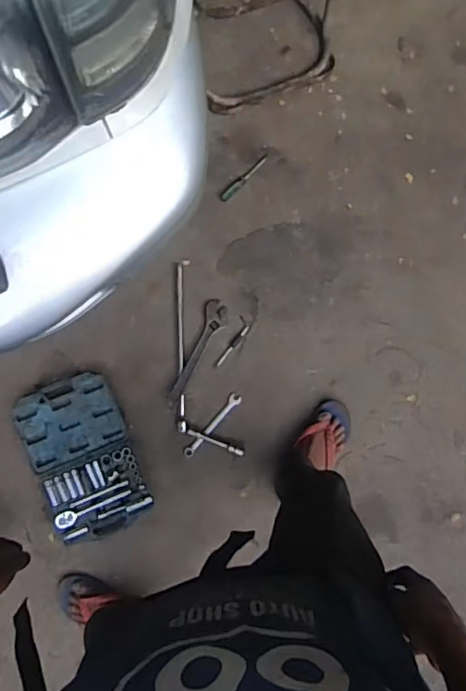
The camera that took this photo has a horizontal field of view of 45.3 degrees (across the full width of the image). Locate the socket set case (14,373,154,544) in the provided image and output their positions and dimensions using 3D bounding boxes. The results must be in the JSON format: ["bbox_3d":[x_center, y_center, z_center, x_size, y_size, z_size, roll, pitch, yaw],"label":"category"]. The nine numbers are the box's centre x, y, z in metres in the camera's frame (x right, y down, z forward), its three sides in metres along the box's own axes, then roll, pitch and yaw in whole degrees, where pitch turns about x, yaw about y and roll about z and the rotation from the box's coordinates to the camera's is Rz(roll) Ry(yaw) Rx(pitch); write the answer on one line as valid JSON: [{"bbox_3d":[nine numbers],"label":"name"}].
[{"bbox_3d":[-0.360,0.265,1.331,0.228,0.049,0.357,-23,82,2],"label":"socket set case"}]

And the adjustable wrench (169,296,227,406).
[{"bbox_3d":[-0.083,0.020,1.388,0.059,0.029,0.283,20,85,7],"label":"adjustable wrench"}]

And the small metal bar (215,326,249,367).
[{"bbox_3d":[-0.003,0.001,1.403,0.020,0.006,0.126,39,88,8],"label":"small metal bar"}]

